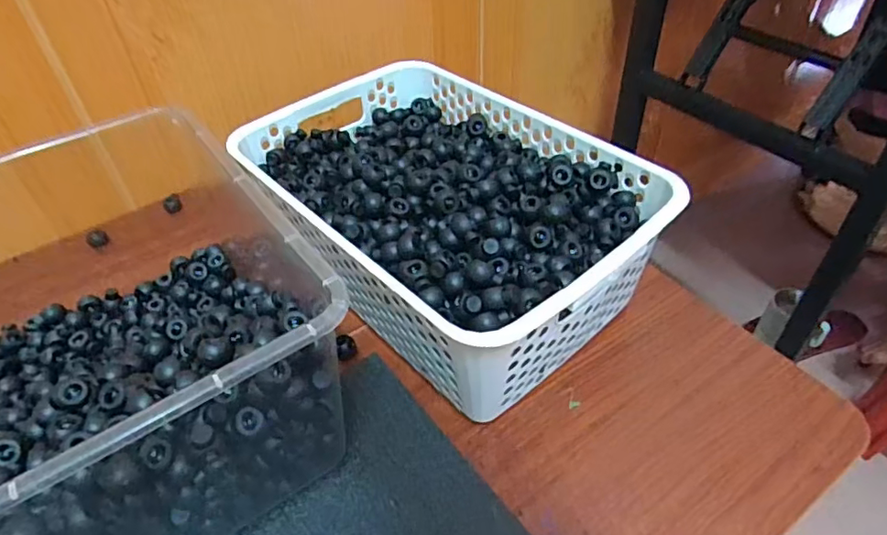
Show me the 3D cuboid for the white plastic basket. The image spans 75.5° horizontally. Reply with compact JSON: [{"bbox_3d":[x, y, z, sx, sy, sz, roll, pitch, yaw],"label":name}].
[{"bbox_3d":[-0.006,-0.036,0.459,0.216,0.116,0.308,-31,51,-26],"label":"white plastic basket"}]

